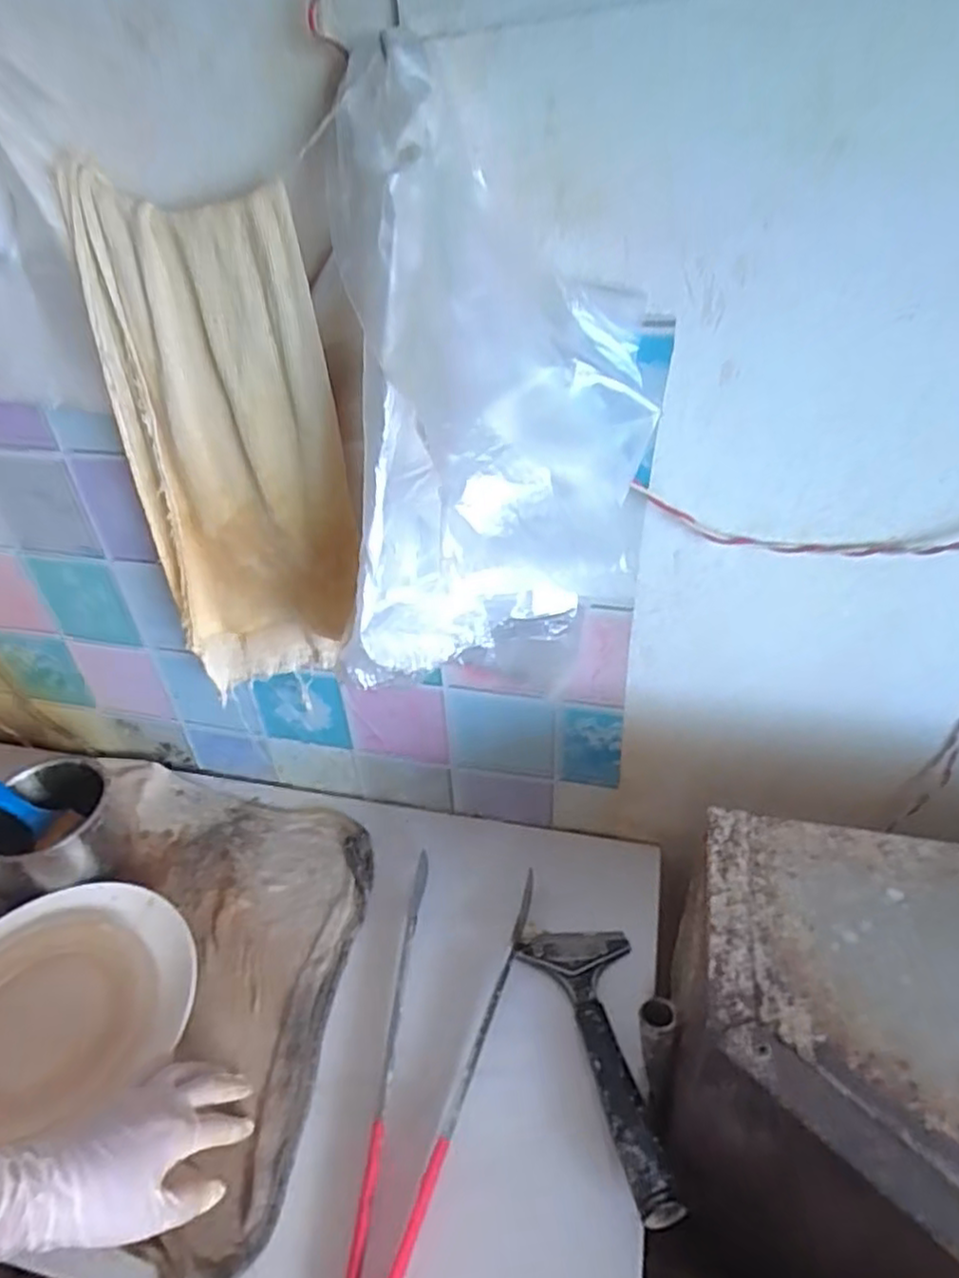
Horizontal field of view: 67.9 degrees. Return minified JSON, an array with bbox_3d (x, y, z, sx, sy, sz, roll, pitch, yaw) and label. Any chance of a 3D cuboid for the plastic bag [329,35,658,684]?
[{"bbox_3d":[0.002,-0.101,0.384,0.164,0.283,0.155,5,39,12],"label":"plastic bag"}]

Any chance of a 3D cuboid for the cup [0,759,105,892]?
[{"bbox_3d":[-0.401,0.184,0.677,0.106,0.084,0.107,-3,38,3],"label":"cup"}]

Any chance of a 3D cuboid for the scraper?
[{"bbox_3d":[0.078,0.297,0.516,0.092,0.041,0.207,-5,38,1],"label":"scraper"}]

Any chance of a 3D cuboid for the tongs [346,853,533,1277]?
[{"bbox_3d":[-0.036,0.312,0.524,0.101,0.024,0.315,4,39,12],"label":"tongs"}]

